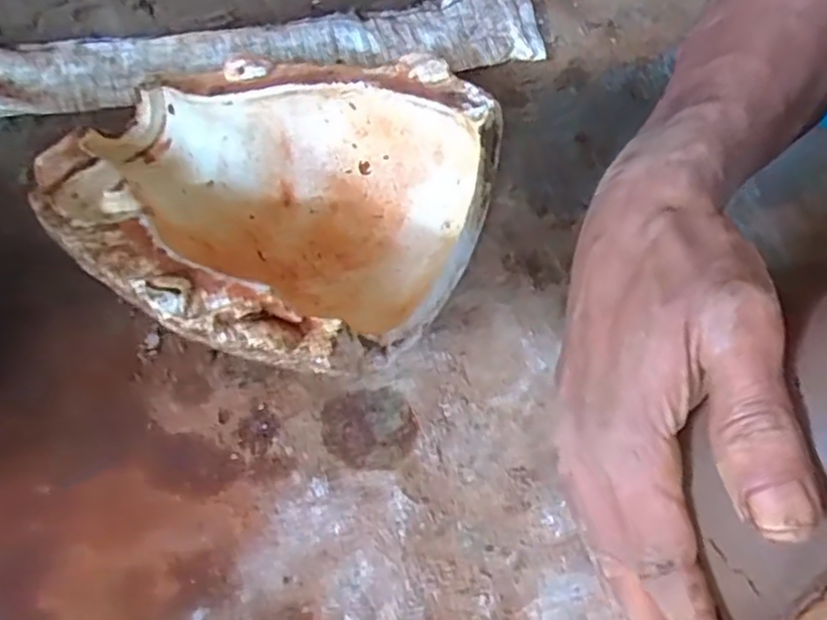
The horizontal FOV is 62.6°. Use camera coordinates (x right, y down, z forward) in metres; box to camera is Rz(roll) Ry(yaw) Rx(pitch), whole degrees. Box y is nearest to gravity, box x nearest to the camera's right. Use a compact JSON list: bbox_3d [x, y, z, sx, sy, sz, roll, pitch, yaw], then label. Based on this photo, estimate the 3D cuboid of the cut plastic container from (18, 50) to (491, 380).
[{"bbox_3d":[-0.080,-0.060,0.365,0.217,0.095,0.184,33,61,20],"label":"cut plastic container"}]

